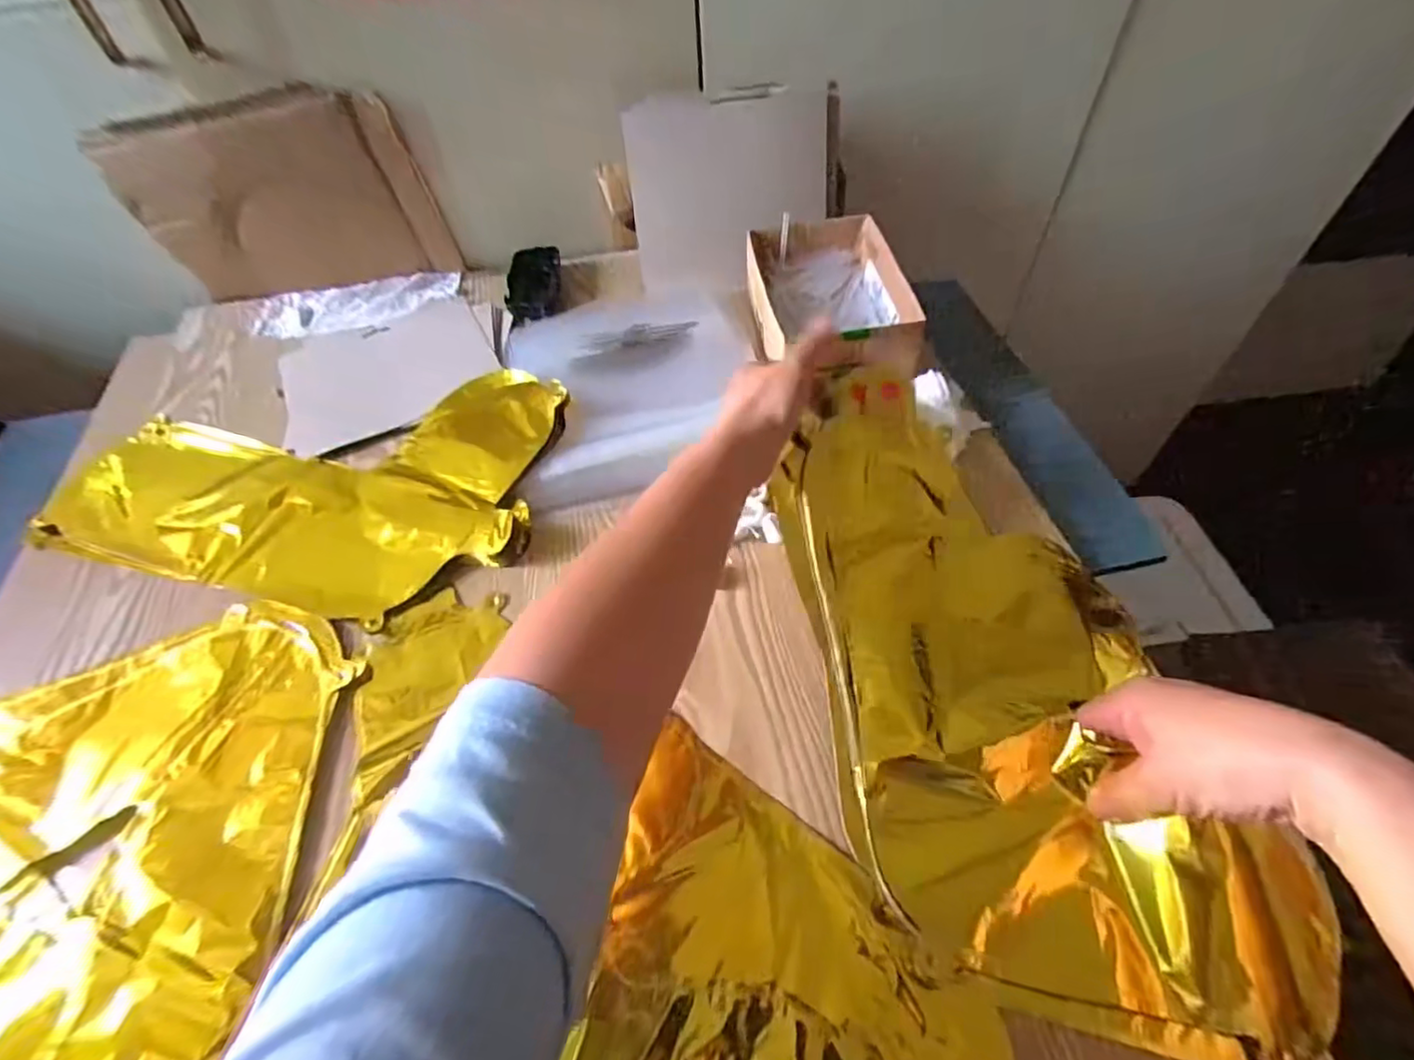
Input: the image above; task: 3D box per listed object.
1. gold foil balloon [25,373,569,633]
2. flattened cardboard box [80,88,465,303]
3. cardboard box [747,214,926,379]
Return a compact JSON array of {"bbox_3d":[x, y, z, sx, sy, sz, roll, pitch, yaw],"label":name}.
[{"bbox_3d":[-0.335,-0.041,0.512,0.403,0.027,0.228,1,54,5],"label":"gold foil balloon"},{"bbox_3d":[-0.433,-0.335,0.644,0.287,0.173,0.019,-9,44,-6],"label":"flattened cardboard box"},{"bbox_3d":[0.113,-0.226,0.607,0.143,0.057,0.200,-3,53,2],"label":"cardboard box"}]

